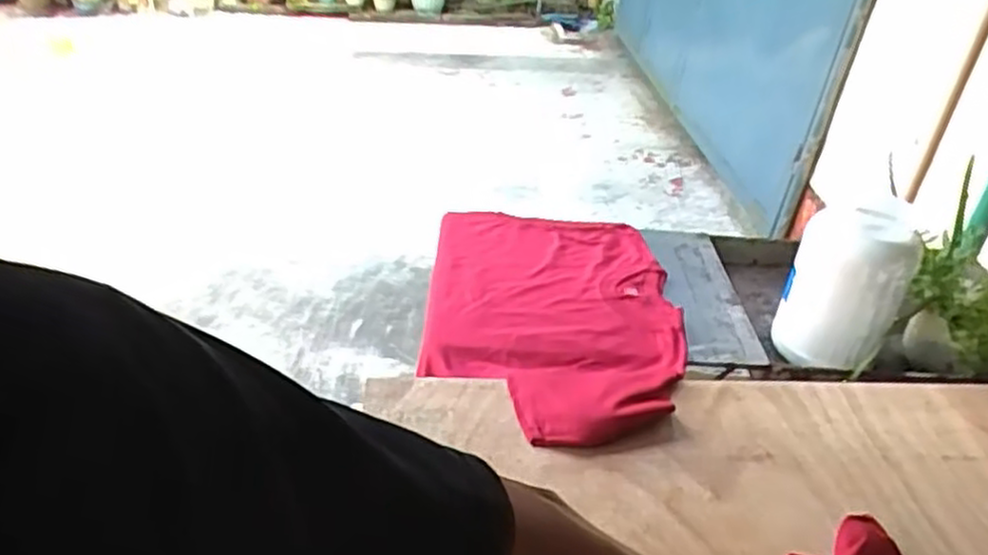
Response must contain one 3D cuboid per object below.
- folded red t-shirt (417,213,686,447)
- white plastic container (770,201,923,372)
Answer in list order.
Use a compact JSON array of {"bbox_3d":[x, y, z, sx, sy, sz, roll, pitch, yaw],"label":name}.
[{"bbox_3d":[0.086,0.041,1.094,0.364,0.063,0.574,5,33,-2],"label":"folded red t-shirt"},{"bbox_3d":[0.503,0.015,1.087,0.153,0.223,0.141,25,38,26],"label":"white plastic container"}]

